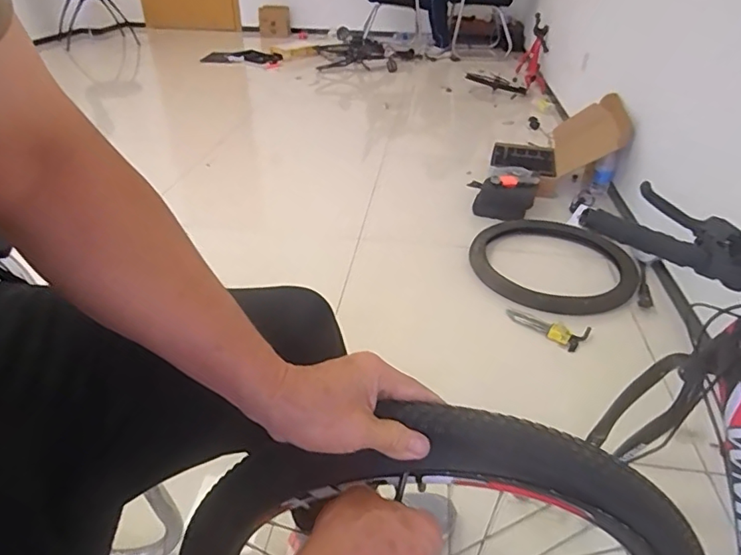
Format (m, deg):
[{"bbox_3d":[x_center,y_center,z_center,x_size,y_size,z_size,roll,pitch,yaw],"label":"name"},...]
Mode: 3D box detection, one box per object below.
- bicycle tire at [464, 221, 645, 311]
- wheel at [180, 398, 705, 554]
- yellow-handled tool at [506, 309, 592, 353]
[{"bbox_3d":[0.554,-0.047,1.588,0.470,0.066,0.463,1,33,-1],"label":"bicycle tire"},{"bbox_3d":[0.058,0.322,0.536,0.479,0.497,0.059,3,33,2],"label":"wheel"},{"bbox_3d":[0.446,0.125,1.358,0.211,0.051,0.064,25,40,32],"label":"yellow-handled tool"}]

